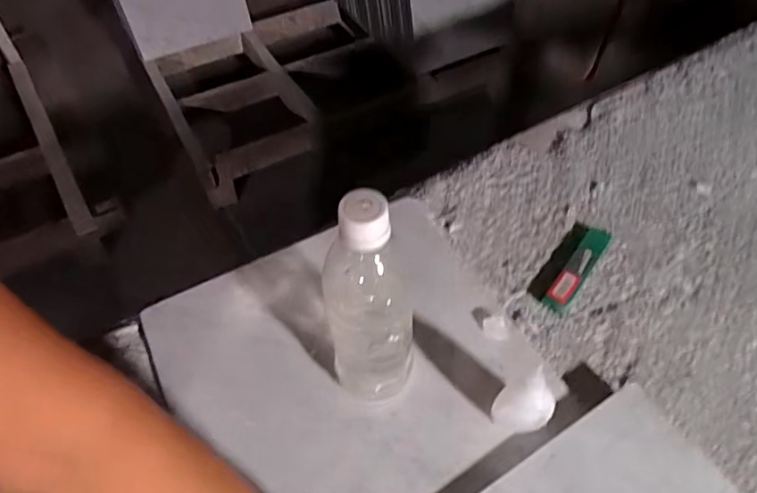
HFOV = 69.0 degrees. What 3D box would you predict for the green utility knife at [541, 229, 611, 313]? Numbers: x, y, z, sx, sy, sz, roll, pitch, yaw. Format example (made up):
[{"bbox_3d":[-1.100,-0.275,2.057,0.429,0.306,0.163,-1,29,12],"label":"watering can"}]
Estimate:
[{"bbox_3d":[0.201,0.020,0.554,0.023,0.014,0.115,31,58,23],"label":"green utility knife"}]

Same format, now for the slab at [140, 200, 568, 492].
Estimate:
[{"bbox_3d":[-0.023,0.102,0.494,0.296,0.018,0.291,-25,56,-18],"label":"slab"}]

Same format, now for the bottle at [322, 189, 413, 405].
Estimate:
[{"bbox_3d":[-0.006,0.045,0.406,0.059,0.214,0.061,-7,50,-2],"label":"bottle"}]

